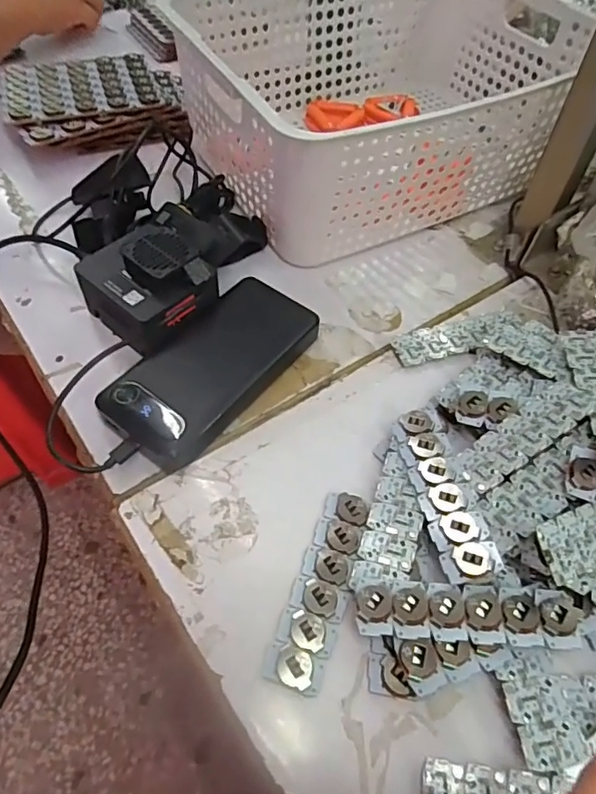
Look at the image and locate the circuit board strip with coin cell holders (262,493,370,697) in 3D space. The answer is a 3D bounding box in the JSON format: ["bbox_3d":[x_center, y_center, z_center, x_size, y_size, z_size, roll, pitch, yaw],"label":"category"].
[{"bbox_3d":[0.014,0.100,0.286,0.029,0.004,0.105,18,56,10],"label":"circuit board strip with coin cell holders"}]

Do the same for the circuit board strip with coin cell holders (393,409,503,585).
[{"bbox_3d":[0.083,0.049,0.304,0.031,0.006,0.110,-7,55,-7],"label":"circuit board strip with coin cell holders"}]

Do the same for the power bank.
[{"bbox_3d":[-0.058,-0.025,0.368,0.073,0.020,0.154,32,59,19],"label":"power bank"}]

